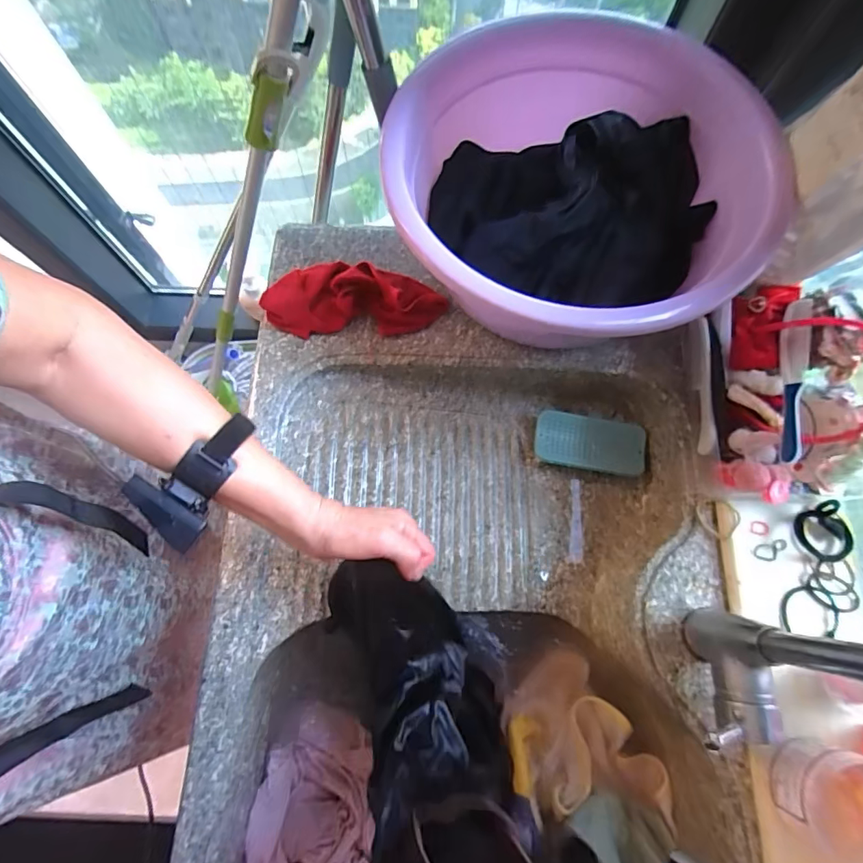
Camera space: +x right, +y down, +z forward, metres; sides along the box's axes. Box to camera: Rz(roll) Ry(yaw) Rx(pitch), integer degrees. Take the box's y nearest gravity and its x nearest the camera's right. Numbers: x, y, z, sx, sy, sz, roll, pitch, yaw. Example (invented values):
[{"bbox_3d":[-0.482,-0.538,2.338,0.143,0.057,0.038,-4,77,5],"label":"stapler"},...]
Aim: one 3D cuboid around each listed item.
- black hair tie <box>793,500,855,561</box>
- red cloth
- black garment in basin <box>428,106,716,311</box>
[{"bbox_3d":[0.404,0.102,0.485,0.048,0.030,0.057,-2,73,-1],"label":"black hair tie"},{"bbox_3d":[-0.091,-0.160,0.576,0.205,0.043,0.077,-2,73,-1],"label":"red cloth"},{"bbox_3d":[0.161,-0.251,0.520,0.278,0.085,0.219,0,73,-1],"label":"black garment in basin"}]

